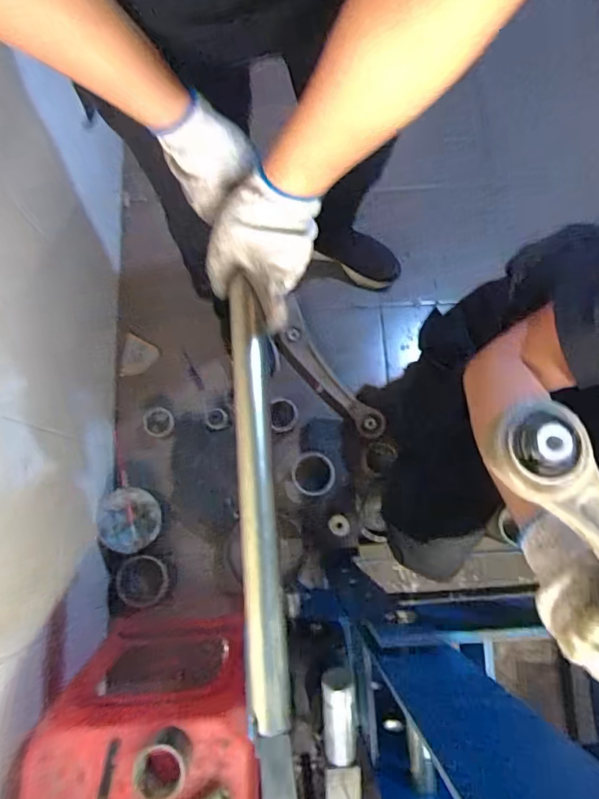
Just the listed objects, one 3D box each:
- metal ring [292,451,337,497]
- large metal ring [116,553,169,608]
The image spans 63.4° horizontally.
[{"bbox_3d":[0.030,0.156,1.024,0.095,0.006,0.092,5,73,-15],"label":"metal ring"},{"bbox_3d":[-0.324,0.374,0.999,0.102,0.014,0.101,7,65,-14],"label":"large metal ring"}]

